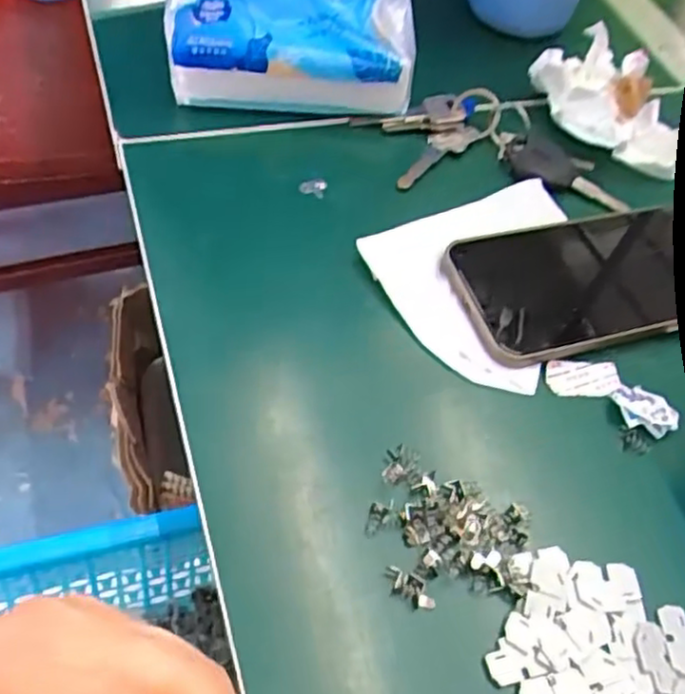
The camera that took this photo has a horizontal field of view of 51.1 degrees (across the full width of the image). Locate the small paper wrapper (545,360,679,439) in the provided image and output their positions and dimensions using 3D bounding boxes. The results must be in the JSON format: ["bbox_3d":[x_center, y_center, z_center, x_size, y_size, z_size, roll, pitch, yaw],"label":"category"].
[{"bbox_3d":[0.132,0.018,0.348,0.063,0.008,0.031,25,57,12],"label":"small paper wrapper"}]

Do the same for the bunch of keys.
[{"bbox_3d":[0.088,-0.124,0.434,0.157,0.015,0.081,6,55,-1],"label":"bunch of keys"}]

